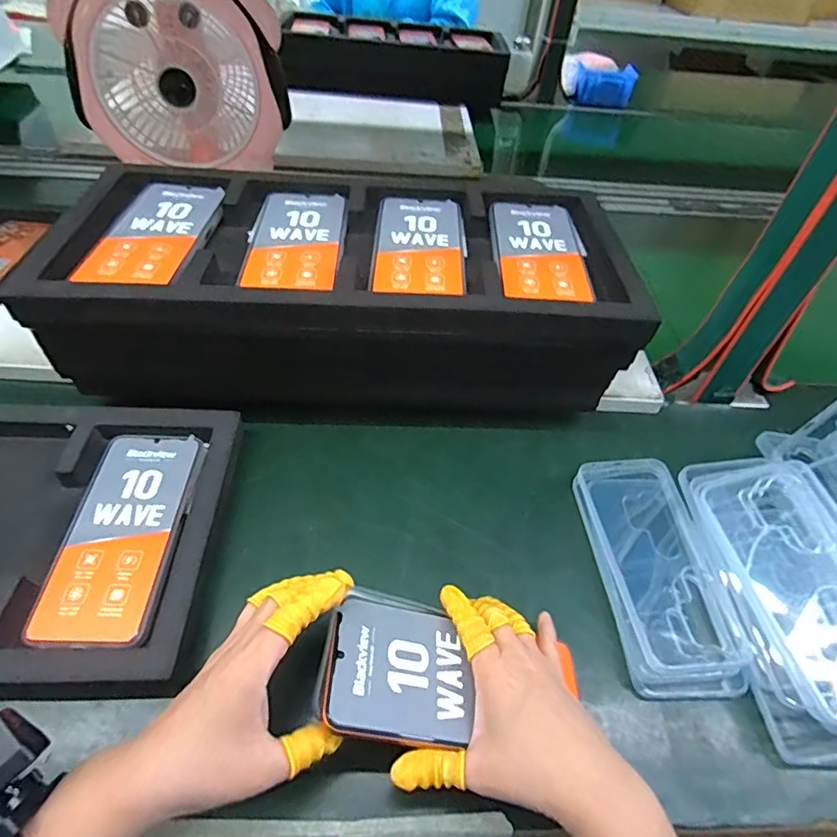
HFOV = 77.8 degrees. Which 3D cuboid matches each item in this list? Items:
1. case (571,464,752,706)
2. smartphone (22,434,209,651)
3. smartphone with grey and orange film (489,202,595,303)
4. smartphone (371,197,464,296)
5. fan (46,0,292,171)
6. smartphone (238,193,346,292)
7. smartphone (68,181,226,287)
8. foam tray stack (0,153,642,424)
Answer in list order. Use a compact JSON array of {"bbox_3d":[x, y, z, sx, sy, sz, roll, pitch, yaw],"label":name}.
[{"bbox_3d":[0.187,0.115,0.413,0.080,0.024,0.187,0,48,-7],"label":"case"},{"bbox_3d":[-0.223,0.086,0.399,0.084,0.015,0.173,4,48,-3],"label":"smartphone"},{"bbox_3d":[0.112,-0.156,0.475,0.082,0.005,0.158,4,48,-3],"label":"smartphone with grey and orange film"},{"bbox_3d":[0.001,-0.160,0.469,0.077,0.004,0.158,4,48,-3],"label":"smartphone"},{"bbox_3d":[-0.301,-0.443,0.651,0.244,0.220,0.122,-14,51,-18],"label":"fan"},{"bbox_3d":[-0.109,-0.159,0.461,0.080,0.006,0.152,2,48,-5],"label":"smartphone"},{"bbox_3d":[-0.229,-0.165,0.453,0.080,0.009,0.162,7,48,0],"label":"smartphone"},{"bbox_3d":[-0.065,-0.118,0.505,0.479,0.145,0.224,2,48,-5],"label":"foam tray stack"}]

